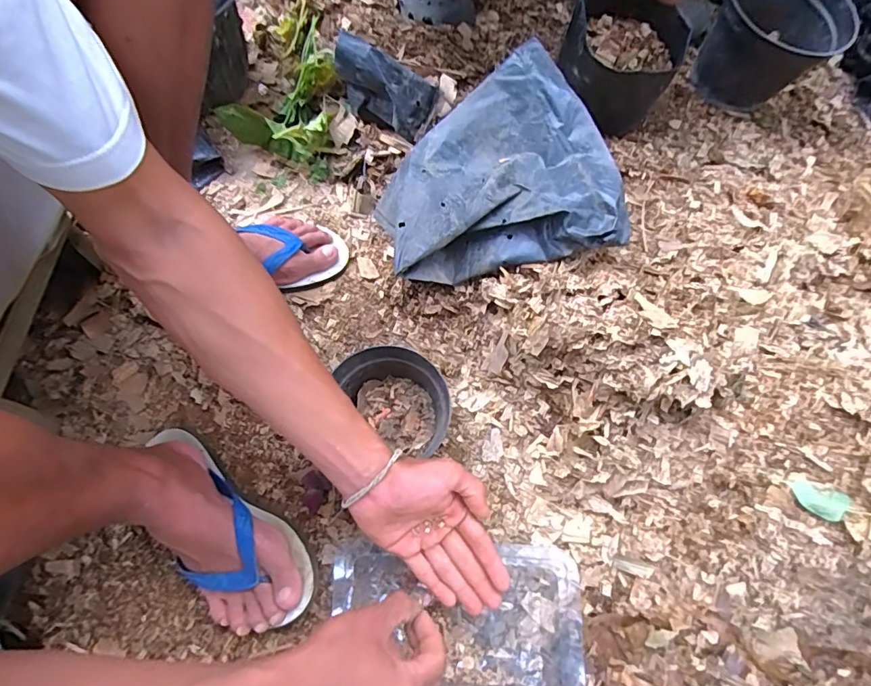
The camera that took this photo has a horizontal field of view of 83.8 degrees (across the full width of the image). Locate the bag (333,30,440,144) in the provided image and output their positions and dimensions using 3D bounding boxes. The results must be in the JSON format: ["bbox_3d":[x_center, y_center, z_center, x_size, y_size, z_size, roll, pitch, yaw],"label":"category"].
[{"bbox_3d":[-0.064,-0.323,0.622,0.131,0.098,0.046,32,72,11],"label":"bag"}]

